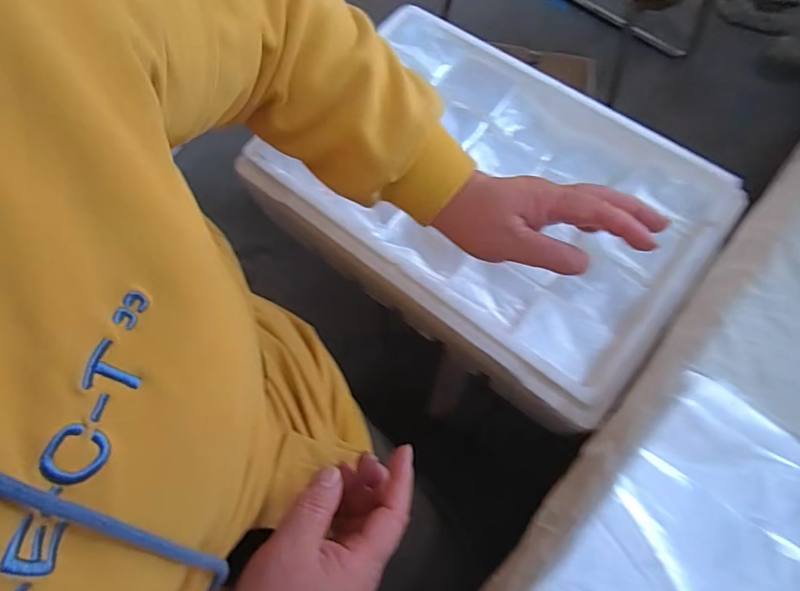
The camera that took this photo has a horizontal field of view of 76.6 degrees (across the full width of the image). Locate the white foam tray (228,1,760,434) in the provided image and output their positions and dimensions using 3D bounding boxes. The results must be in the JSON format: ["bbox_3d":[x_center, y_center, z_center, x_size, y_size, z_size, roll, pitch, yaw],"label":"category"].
[{"bbox_3d":[0.088,-0.110,0.557,0.446,0.080,0.313,35,72,14],"label":"white foam tray"}]

